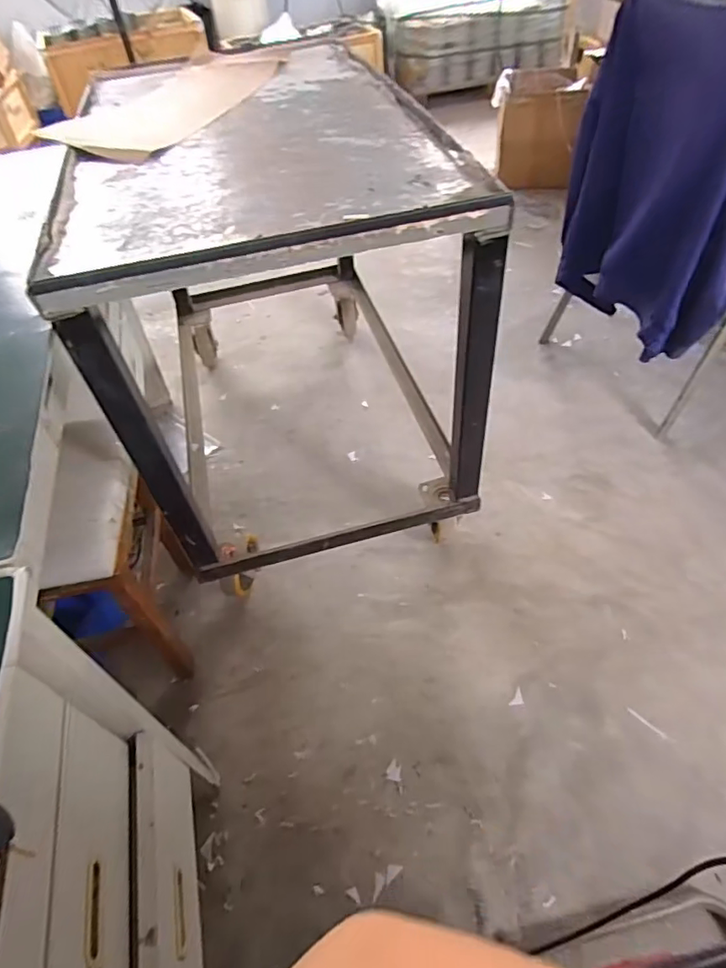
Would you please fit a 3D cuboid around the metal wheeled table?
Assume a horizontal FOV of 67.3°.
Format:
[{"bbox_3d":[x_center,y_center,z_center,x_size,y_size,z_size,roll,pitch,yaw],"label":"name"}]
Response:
[{"bbox_3d":[-0.189,-0.428,1.249,0.595,0.713,1.052,-13,50,-5],"label":"metal wheeled table"}]

